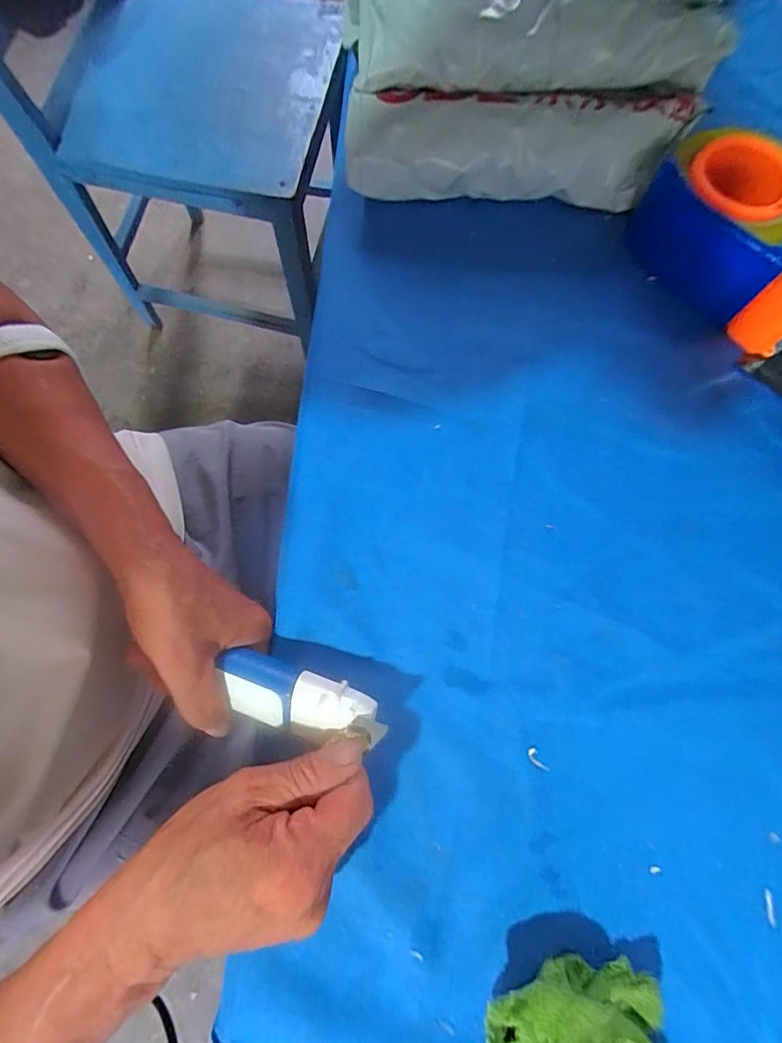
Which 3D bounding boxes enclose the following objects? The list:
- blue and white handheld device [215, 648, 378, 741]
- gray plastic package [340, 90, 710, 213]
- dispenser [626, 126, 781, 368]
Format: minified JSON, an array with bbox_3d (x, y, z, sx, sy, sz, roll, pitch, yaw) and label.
[{"bbox_3d":[-0.056,0.102,0.265,0.090,0.017,0.033,15,76,7],"label":"blue and white handheld device"},{"bbox_3d":[0.094,-0.293,0.365,0.253,0.062,0.055,5,76,1],"label":"gray plastic package"},{"bbox_3d":[0.264,-0.213,0.342,0.098,0.060,0.162,-34,78,-8],"label":"dispenser"}]

